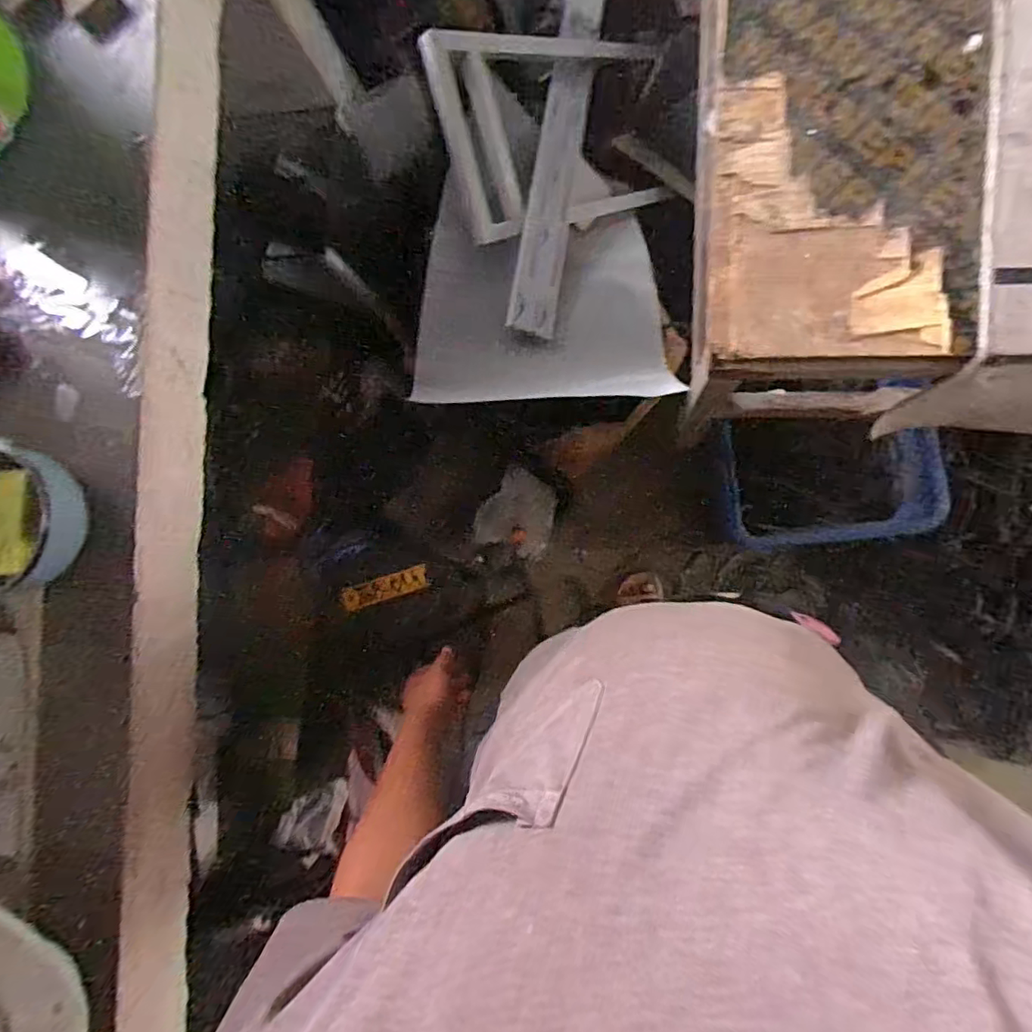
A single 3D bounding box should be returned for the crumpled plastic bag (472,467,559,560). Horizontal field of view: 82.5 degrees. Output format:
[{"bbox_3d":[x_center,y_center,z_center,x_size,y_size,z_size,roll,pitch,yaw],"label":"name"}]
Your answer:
[{"bbox_3d":[0.007,-0.007,1.313,0.180,0.015,0.190,22,107,-15],"label":"crumpled plastic bag"}]

